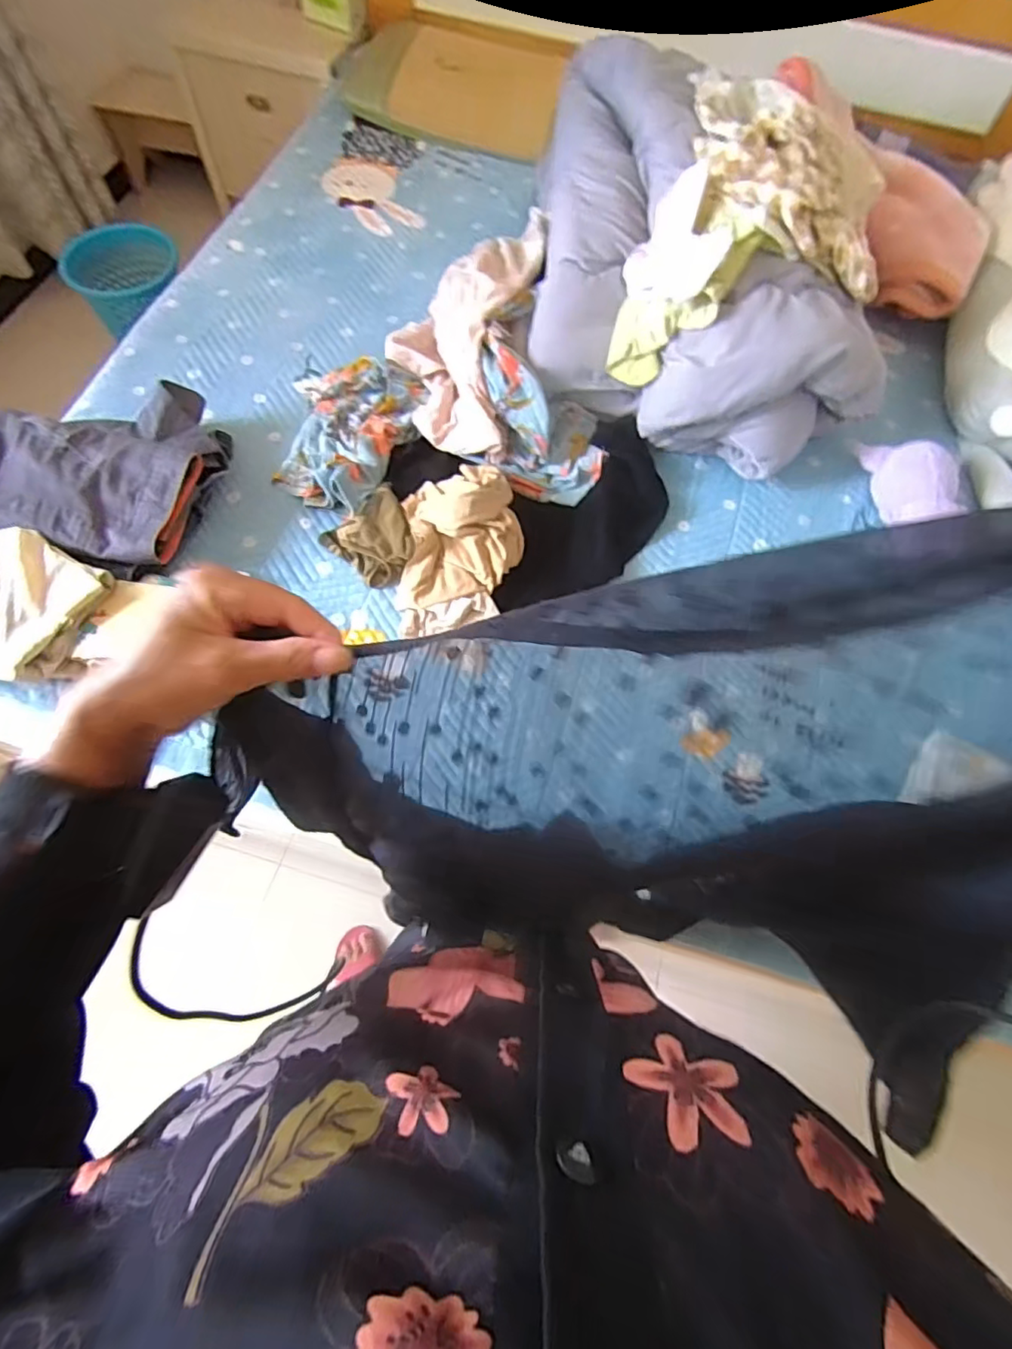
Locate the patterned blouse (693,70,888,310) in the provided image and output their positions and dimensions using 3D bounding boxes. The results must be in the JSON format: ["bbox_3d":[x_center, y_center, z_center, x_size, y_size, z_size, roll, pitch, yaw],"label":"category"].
[{"bbox_3d":[0.495,-0.854,1.014,0.362,0.131,0.410,7,66,-1],"label":"patterned blouse"}]

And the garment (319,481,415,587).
[{"bbox_3d":[-0.223,-0.230,1.002,0.139,0.050,0.152,-35,73,-17],"label":"garment"}]

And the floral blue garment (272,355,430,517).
[{"bbox_3d":[-0.294,-0.454,1.084,0.248,0.068,0.364,7,66,0],"label":"floral blue garment"}]

